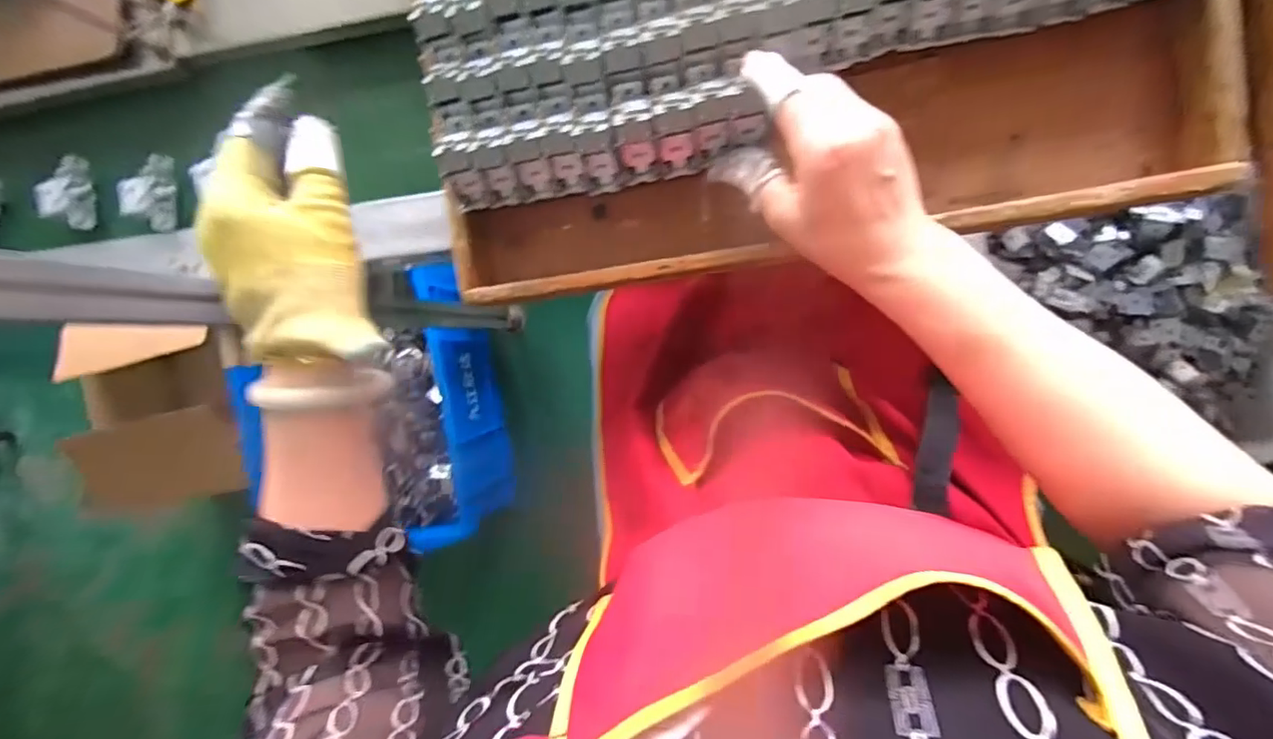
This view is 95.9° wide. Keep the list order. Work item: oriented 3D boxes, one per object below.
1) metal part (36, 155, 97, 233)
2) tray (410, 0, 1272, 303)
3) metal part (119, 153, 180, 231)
[{"bbox_3d":[-0.545,-0.168,0.549,0.032,0.031,0.070,-6,92,9],"label":"metal part"},{"bbox_3d":[0.098,-0.269,0.370,0.495,0.077,0.380,-8,92,9],"label":"tray"},{"bbox_3d":[-0.455,-0.170,0.536,0.034,0.045,0.092,-25,60,9],"label":"metal part"}]

